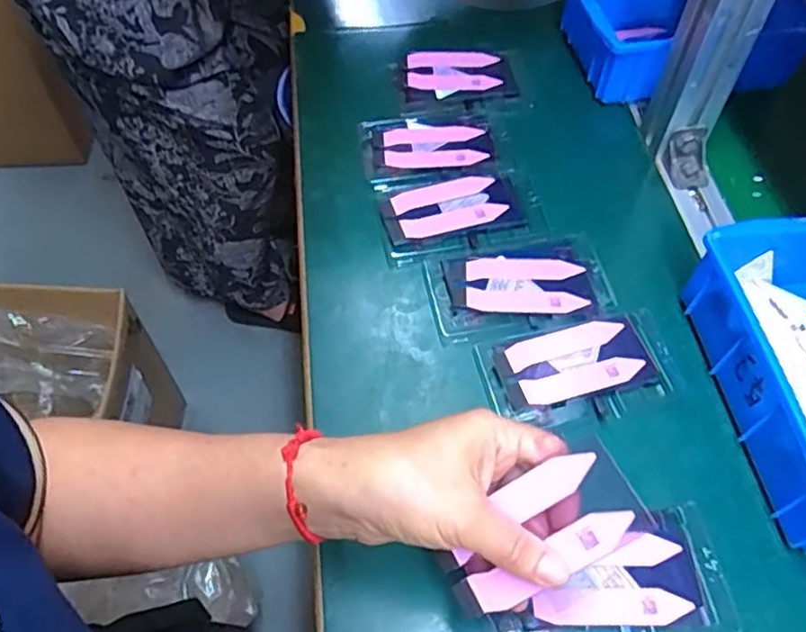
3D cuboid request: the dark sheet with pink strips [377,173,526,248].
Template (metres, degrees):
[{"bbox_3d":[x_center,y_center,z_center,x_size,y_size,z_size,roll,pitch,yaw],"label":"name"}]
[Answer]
[{"bbox_3d":[0.039,-0.085,0.520,0.108,0.007,0.054,-13,58,-8],"label":"dark sheet with pink strips"}]

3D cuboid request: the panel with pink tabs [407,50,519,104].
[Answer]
[{"bbox_3d":[0.052,-0.221,0.608,0.100,0.012,0.058,-4,57,-2],"label":"panel with pink tabs"}]

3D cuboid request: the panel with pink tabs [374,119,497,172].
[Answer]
[{"bbox_3d":[0.026,-0.146,0.559,0.098,0.006,0.063,-2,57,-1],"label":"panel with pink tabs"}]

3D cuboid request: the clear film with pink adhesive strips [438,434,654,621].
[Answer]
[{"bbox_3d":[0.063,0.104,0.315,0.099,0.004,0.047,-37,68,14],"label":"clear film with pink adhesive strips"}]

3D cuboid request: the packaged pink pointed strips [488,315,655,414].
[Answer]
[{"bbox_3d":[0.116,0.033,0.442,0.100,0.006,0.052,-13,58,-8],"label":"packaged pink pointed strips"}]

